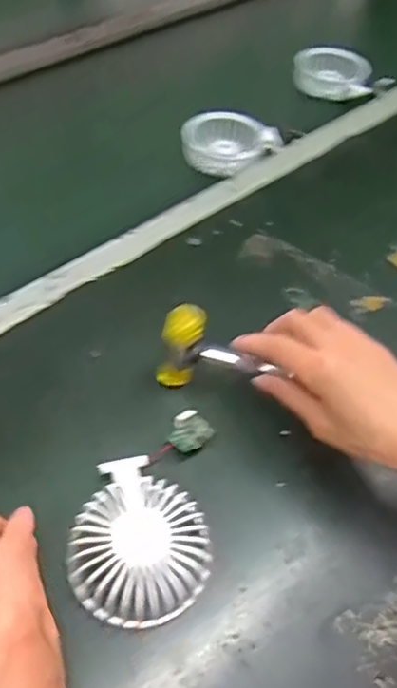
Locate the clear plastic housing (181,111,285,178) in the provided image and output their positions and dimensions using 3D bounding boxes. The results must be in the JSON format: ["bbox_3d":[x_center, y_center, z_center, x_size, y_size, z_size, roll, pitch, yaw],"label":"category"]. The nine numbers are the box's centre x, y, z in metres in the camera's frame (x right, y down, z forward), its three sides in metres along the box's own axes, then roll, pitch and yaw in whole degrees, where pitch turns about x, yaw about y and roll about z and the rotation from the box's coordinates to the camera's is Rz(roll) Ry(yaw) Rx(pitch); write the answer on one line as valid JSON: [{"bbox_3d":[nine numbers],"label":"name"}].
[{"bbox_3d":[0.036,-0.233,0.691,0.091,0.040,0.084,37,58,22],"label":"clear plastic housing"}]

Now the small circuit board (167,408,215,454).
[{"bbox_3d":[-0.005,0.062,0.432,0.032,0.017,0.025,-19,56,-18],"label":"small circuit board"}]

